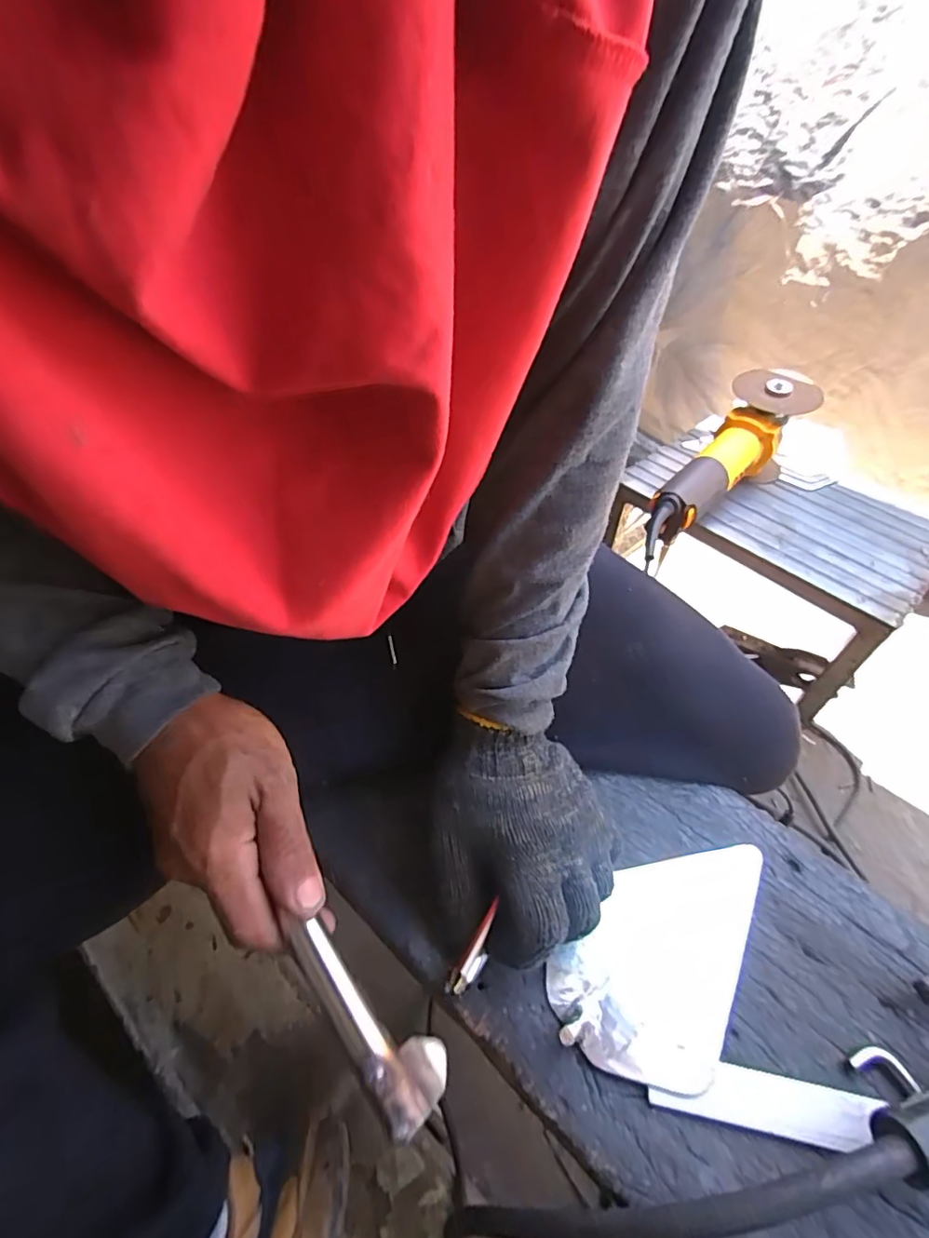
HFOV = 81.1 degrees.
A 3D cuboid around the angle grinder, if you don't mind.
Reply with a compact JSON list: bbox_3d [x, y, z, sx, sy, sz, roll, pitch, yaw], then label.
[{"bbox_3d":[0.294,-0.192,0.653,0.305,0.106,0.088,-33,56,-24],"label":"angle grinder"}]

